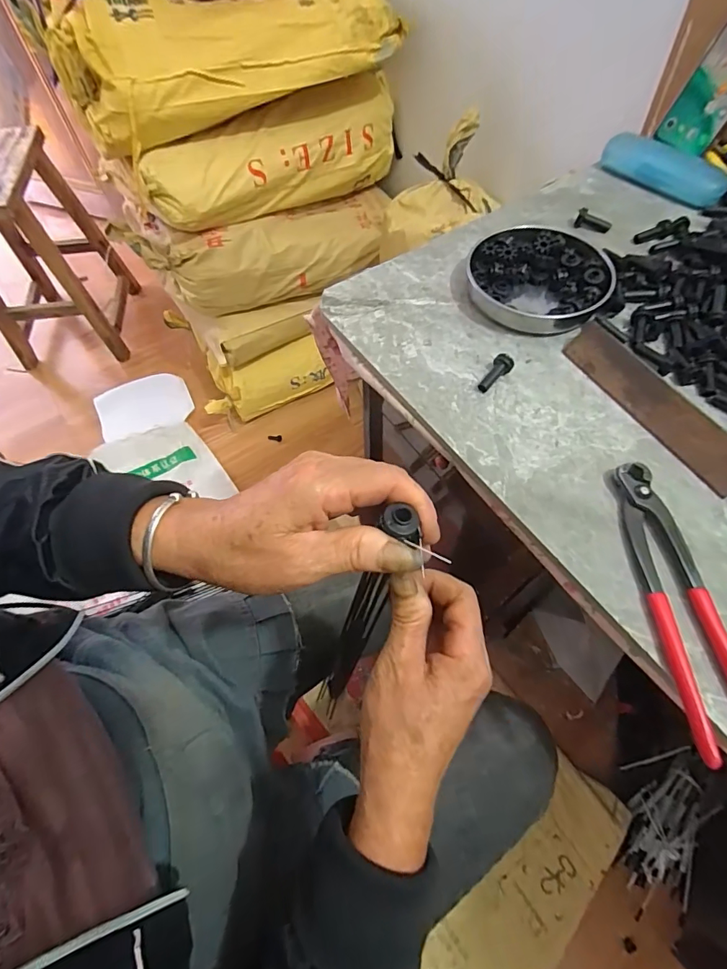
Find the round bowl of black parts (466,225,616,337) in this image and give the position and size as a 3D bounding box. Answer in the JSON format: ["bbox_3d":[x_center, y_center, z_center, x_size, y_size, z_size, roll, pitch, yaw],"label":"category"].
[{"bbox_3d":[0.176,-0.211,0.459,0.133,0.024,0.136,5,61,5],"label":"round bowl of black parts"}]

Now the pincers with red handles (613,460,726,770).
[{"bbox_3d":[0.219,0.076,0.315,0.042,0.014,0.198,-4,61,0],"label":"pincers with red handles"}]

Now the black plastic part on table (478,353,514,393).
[{"bbox_3d":[0.119,-0.099,0.408,0.016,0.016,0.039,33,67,18],"label":"black plastic part on table"}]

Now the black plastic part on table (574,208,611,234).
[{"bbox_3d":[0.262,-0.299,0.514,0.038,0.013,0.017,23,66,14],"label":"black plastic part on table"}]

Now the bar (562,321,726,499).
[{"bbox_3d":[0.244,-0.069,0.381,0.005,0.037,0.179,-5,53,-46],"label":"bar"}]

